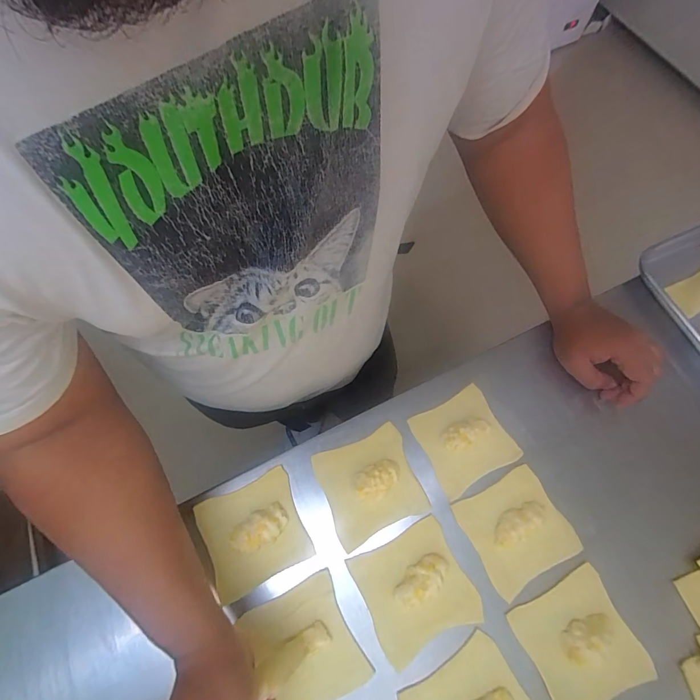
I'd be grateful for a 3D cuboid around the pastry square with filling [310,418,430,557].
[{"bbox_3d":[0.021,0.147,0.423,0.103,0.020,0.101,-20,69,-8],"label":"pastry square with filling"}]

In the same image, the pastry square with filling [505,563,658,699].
[{"bbox_3d":[0.224,0.285,0.371,0.097,0.012,0.101,-25,70,-10],"label":"pastry square with filling"}]

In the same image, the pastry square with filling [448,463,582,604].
[{"bbox_3d":[0.177,0.189,0.409,0.098,0.014,0.097,-26,70,-10],"label":"pastry square with filling"}]

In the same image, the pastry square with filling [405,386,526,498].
[{"bbox_3d":[0.131,0.102,0.441,0.094,0.019,0.094,-25,70,-10],"label":"pastry square with filling"}]

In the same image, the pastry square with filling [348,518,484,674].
[{"bbox_3d":[0.066,0.242,0.387,0.103,0.017,0.100,-25,70,-9],"label":"pastry square with filling"}]

